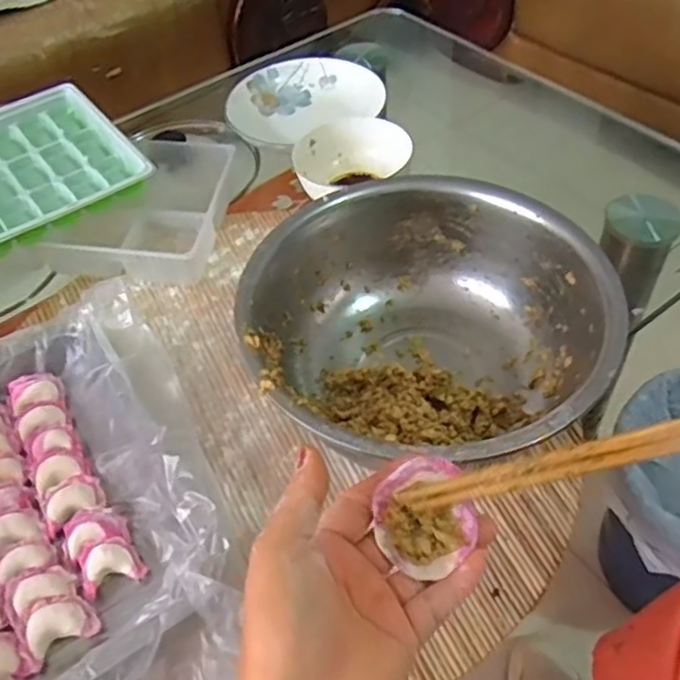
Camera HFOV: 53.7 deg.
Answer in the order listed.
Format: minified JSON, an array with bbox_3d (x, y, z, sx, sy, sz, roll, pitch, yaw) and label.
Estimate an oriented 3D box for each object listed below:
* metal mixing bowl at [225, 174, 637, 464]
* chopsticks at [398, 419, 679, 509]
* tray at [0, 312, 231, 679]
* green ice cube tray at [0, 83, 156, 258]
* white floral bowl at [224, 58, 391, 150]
[{"bbox_3d":[0.070,0.003,0.547,0.266,0.118,0.269,-2,50,3],"label":"metal mixing bowl"},{"bbox_3d":[0.146,0.047,0.311,0.237,0.012,0.013,-16,49,10],"label":"chopsticks"},{"bbox_3d":[-0.234,0.122,0.505,0.217,0.056,0.309,-29,54,-19],"label":"tray"},{"bbox_3d":[-0.324,-0.179,0.695,0.195,0.040,0.201,-34,56,-22],"label":"green ice cube tray"},{"bbox_3d":[-0.050,-0.303,0.876,0.197,0.044,0.165,-24,53,-15],"label":"white floral bowl"}]

